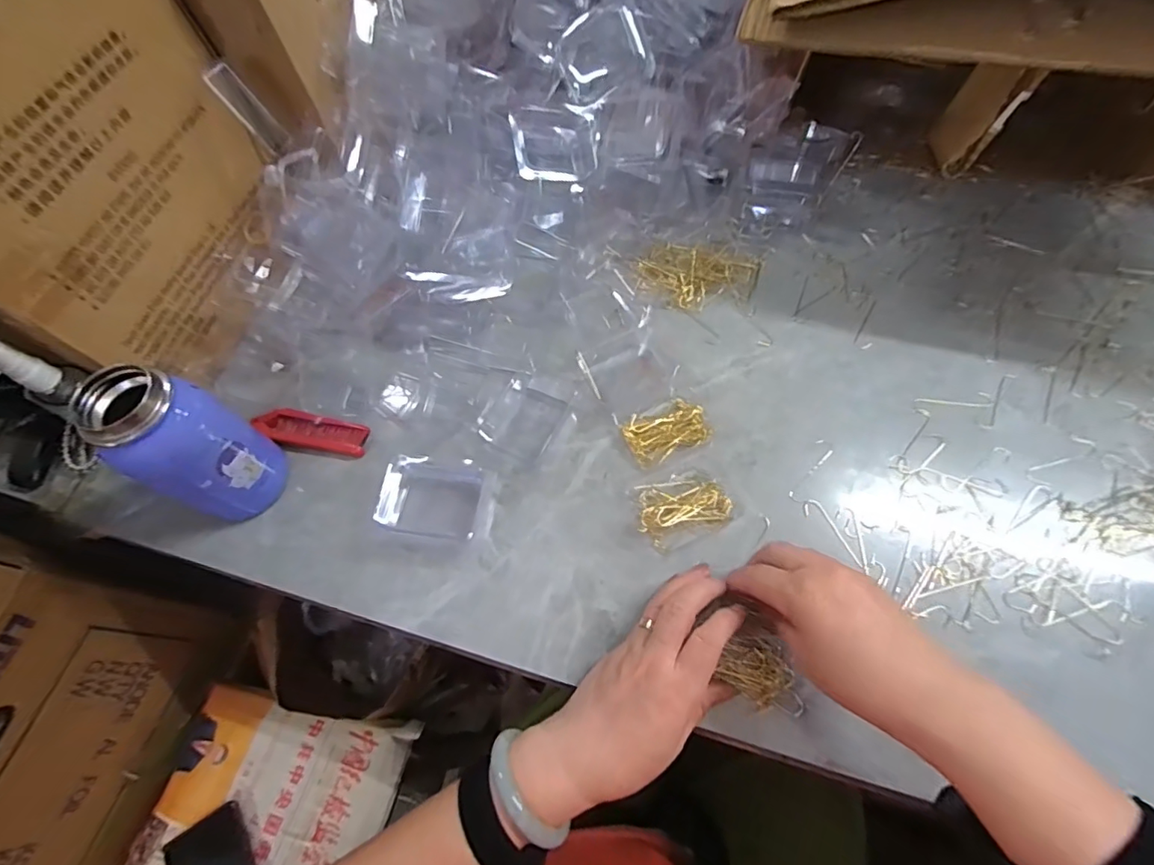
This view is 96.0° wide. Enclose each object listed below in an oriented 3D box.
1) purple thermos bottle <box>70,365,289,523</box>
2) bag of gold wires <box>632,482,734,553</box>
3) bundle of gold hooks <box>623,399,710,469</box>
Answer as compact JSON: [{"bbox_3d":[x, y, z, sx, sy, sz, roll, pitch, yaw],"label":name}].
[{"bbox_3d":[-0.280,0.013,0.388,0.064,0.146,0.059,-41,67,-17],"label":"purple thermos bottle"},{"bbox_3d":[0.083,0.060,0.402,0.072,0.013,0.049,-8,62,-2],"label":"bag of gold wires"},{"bbox_3d":[0.075,0.000,0.434,0.067,0.013,0.041,-26,64,-10],"label":"bundle of gold hooks"}]

